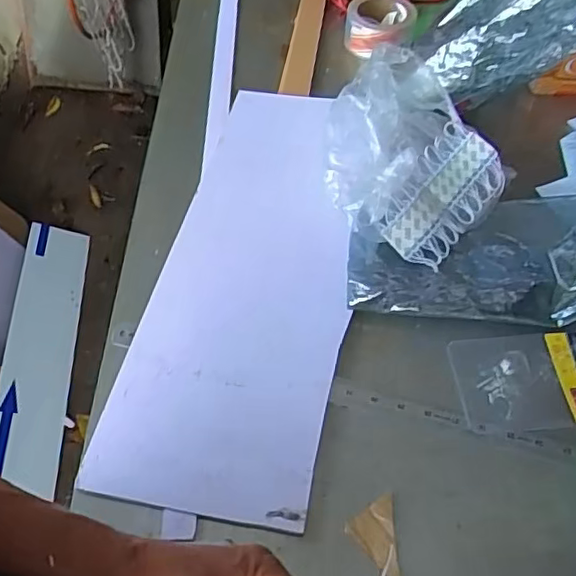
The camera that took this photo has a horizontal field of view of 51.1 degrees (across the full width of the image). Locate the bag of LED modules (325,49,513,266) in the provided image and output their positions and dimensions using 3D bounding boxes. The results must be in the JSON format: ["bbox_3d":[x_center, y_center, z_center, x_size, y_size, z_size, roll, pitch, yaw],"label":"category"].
[{"bbox_3d":[0.142,-0.153,0.705,0.219,0.089,0.237,19,56,12],"label":"bag of LED modules"}]

